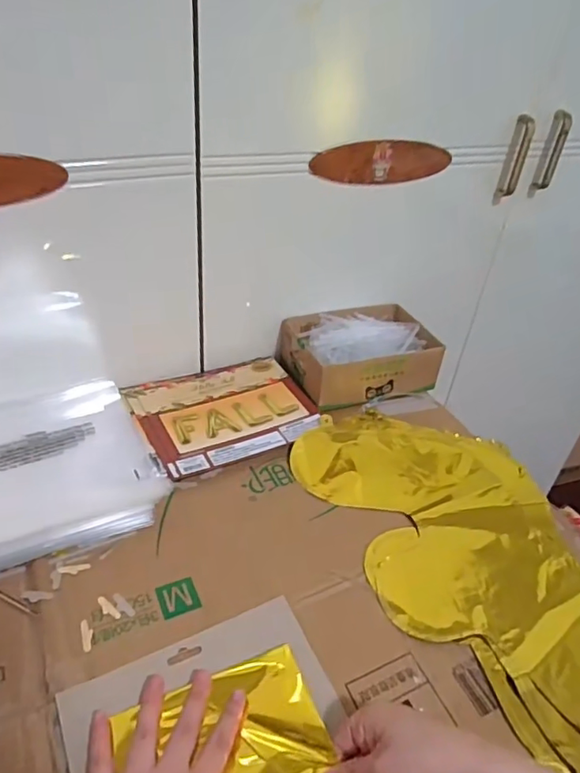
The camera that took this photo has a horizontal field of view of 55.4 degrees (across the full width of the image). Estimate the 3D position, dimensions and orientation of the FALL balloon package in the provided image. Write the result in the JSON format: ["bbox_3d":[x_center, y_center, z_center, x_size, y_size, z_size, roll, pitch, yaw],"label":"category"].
[{"bbox_3d":[-0.081,0.027,0.676,0.205,0.012,0.163,-15,42,-25],"label":"FALL balloon package"}]

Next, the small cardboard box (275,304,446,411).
[{"bbox_3d":[0.096,-0.045,0.746,0.190,0.063,0.142,-12,41,-22],"label":"small cardboard box"}]

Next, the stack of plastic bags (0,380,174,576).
[{"bbox_3d":[-0.257,0.085,0.562,0.221,0.028,0.202,-15,42,-25],"label":"stack of plastic bags"}]

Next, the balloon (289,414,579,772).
[{"bbox_3d":[0.191,0.168,0.531,0.230,0.015,0.447,-12,41,-23],"label":"balloon"}]

